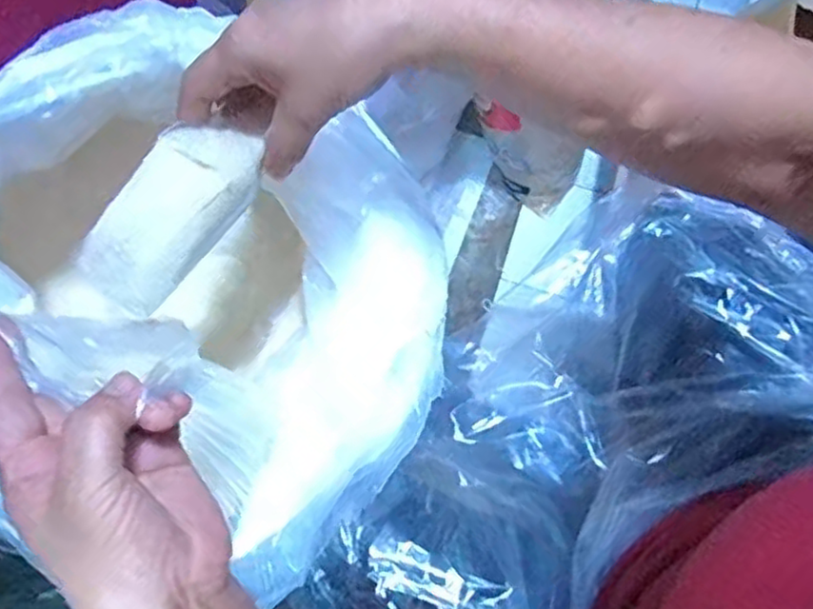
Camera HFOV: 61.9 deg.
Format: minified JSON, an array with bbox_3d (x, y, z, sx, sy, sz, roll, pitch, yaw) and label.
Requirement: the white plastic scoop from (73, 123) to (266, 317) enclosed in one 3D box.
[{"bbox_3d":[-0.119,-0.049,0.348,0.052,0.034,0.106,34,71,12],"label":"white plastic scoop"}]

